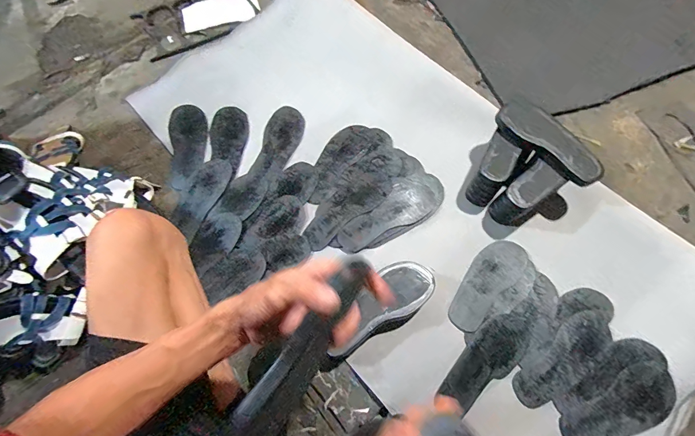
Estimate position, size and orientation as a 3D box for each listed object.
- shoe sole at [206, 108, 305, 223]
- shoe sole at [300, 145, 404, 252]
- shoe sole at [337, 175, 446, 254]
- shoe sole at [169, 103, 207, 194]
[{"bbox_3d":[-0.207,-0.143,0.899,0.106,0.011,0.336,21,69,9],"label":"shoe sole"},{"bbox_3d":[0.021,-0.057,0.850,0.116,0.009,0.321,37,72,15],"label":"shoe sole"},{"bbox_3d":[0.106,-0.012,0.833,0.290,0.021,0.106,-36,71,-14],"label":"shoe sole"},{"bbox_3d":[-0.419,-0.194,0.935,0.099,0.010,0.265,-14,65,-2],"label":"shoe sole"}]

